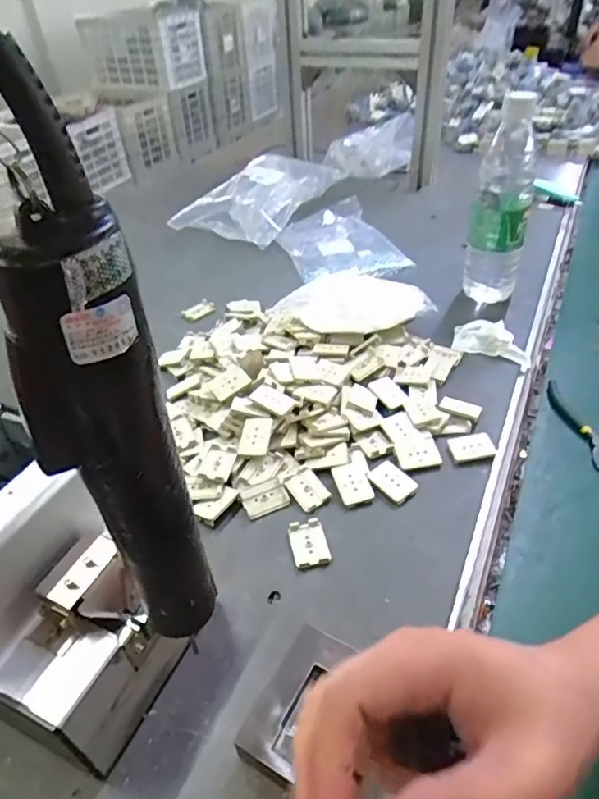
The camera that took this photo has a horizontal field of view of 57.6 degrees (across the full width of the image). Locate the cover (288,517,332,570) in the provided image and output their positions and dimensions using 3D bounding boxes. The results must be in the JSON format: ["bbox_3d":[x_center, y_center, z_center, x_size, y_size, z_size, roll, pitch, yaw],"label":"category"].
[{"bbox_3d":[0.007,0.114,0.431,0.027,0.007,0.041,-12,41,-10],"label":"cover"}]

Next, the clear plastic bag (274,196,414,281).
[{"bbox_3d":[0.056,-0.242,0.824,0.153,0.031,0.199,-15,41,-14],"label":"clear plastic bag"}]

